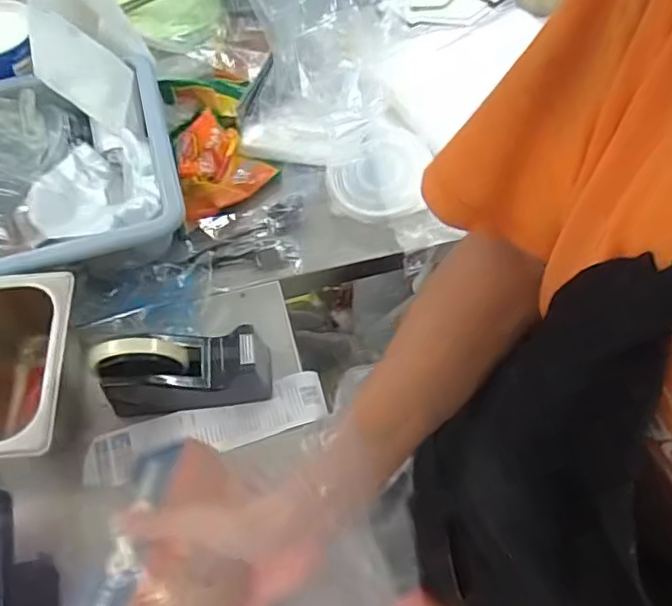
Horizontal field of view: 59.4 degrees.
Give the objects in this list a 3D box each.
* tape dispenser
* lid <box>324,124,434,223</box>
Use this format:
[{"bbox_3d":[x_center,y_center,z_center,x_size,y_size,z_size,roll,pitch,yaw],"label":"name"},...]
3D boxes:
[{"bbox_3d":[-0.148,0.059,0.568,0.158,0.096,0.055,-5,63,-2],"label":"tape dispenser"},{"bbox_3d":[0.055,-0.151,0.706,0.125,0.018,0.110,-32,69,3],"label":"lid"}]

